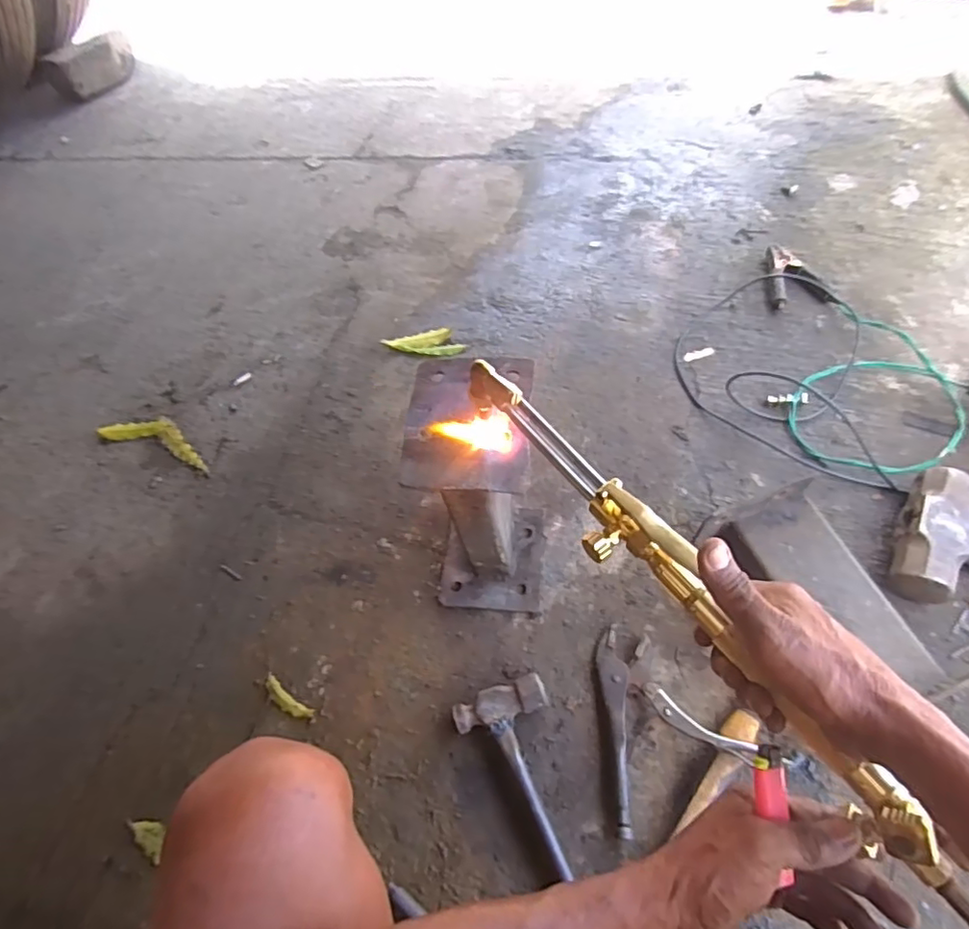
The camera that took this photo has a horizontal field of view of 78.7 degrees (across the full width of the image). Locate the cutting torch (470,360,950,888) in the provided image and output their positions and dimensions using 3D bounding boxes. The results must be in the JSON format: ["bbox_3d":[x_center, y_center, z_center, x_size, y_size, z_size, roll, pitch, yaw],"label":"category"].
[{"bbox_3d":[0.116,0.074,0.410,0.045,0.054,0.435,-33,64,-14],"label":"cutting torch"}]

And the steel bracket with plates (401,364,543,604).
[{"bbox_3d":[-0.002,0.035,0.704,0.142,0.251,0.211,1,59,7],"label":"steel bracket with plates"}]

